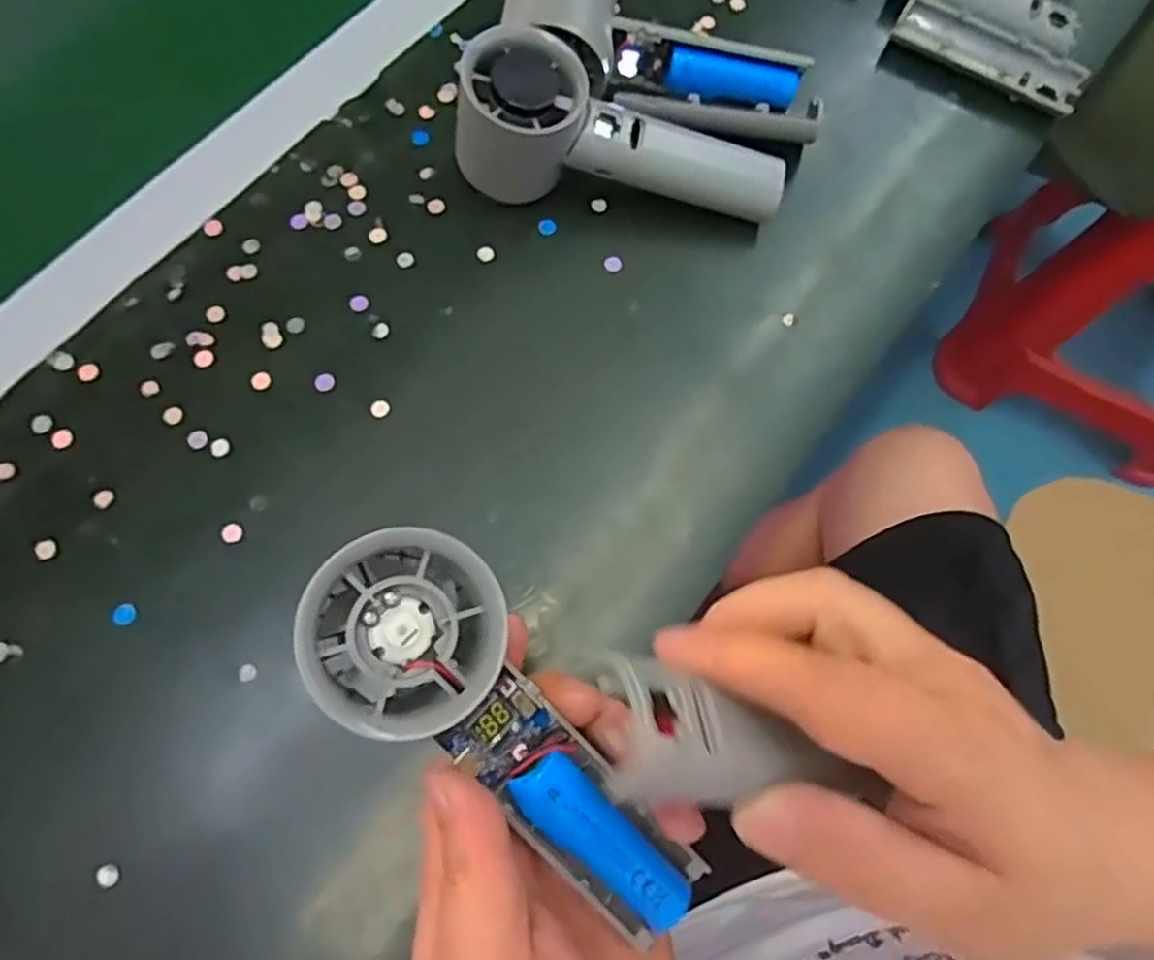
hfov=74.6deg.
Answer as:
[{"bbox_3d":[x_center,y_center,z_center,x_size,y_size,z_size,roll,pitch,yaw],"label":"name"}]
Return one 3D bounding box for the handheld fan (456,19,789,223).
[{"bbox_3d":[0.022,-0.161,0.368,0.160,0.064,0.056,12,70,-10],"label":"handheld fan"}]

